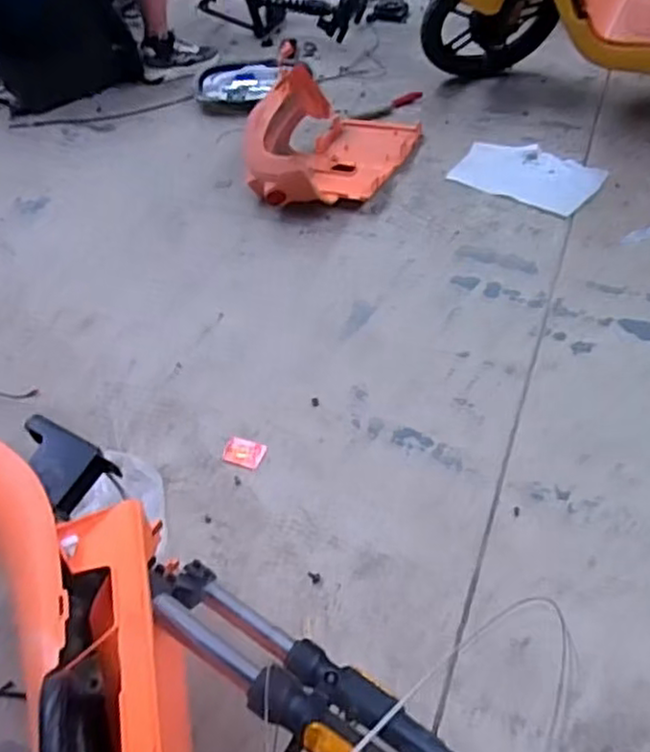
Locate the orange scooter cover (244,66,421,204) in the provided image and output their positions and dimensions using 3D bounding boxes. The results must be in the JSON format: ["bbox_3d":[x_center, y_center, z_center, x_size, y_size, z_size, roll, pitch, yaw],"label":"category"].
[{"bbox_3d":[0.021,-0.618,1.692,0.349,0.238,0.514,10,48,15],"label":"orange scooter cover"}]

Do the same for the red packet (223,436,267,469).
[{"bbox_3d":[-0.138,0.130,1.140,0.068,0.012,0.051,10,47,14],"label":"red packet"}]

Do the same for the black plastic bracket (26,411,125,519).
[{"bbox_3d":[-0.316,0.107,0.787,0.123,0.041,0.091,32,61,11],"label":"black plastic bracket"}]

